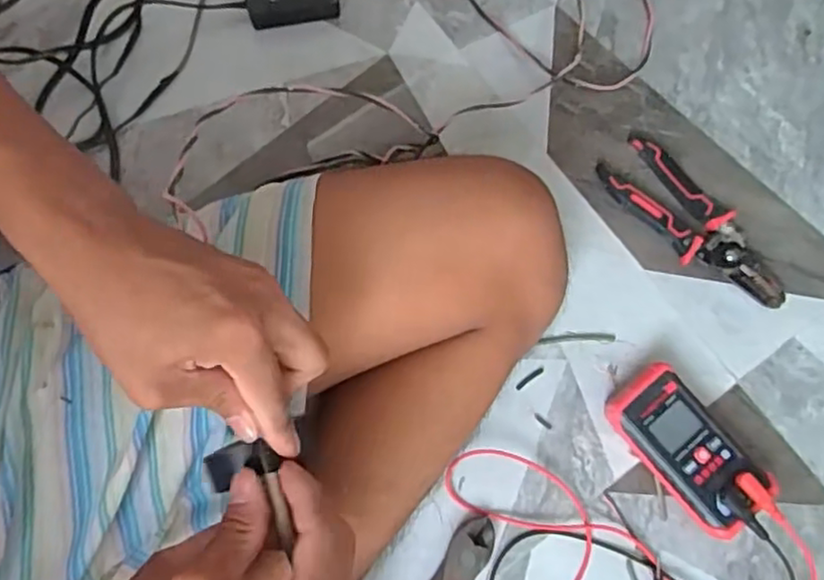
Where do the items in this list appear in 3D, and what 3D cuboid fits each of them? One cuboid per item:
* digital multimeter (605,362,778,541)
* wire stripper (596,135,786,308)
[{"bbox_3d":[0.200,0.116,0.483,0.063,0.034,0.126,-39,79,-12],"label":"digital multimeter"},{"bbox_3d":[0.230,-0.053,0.543,0.059,0.012,0.172,-41,79,-12],"label":"wire stripper"}]

